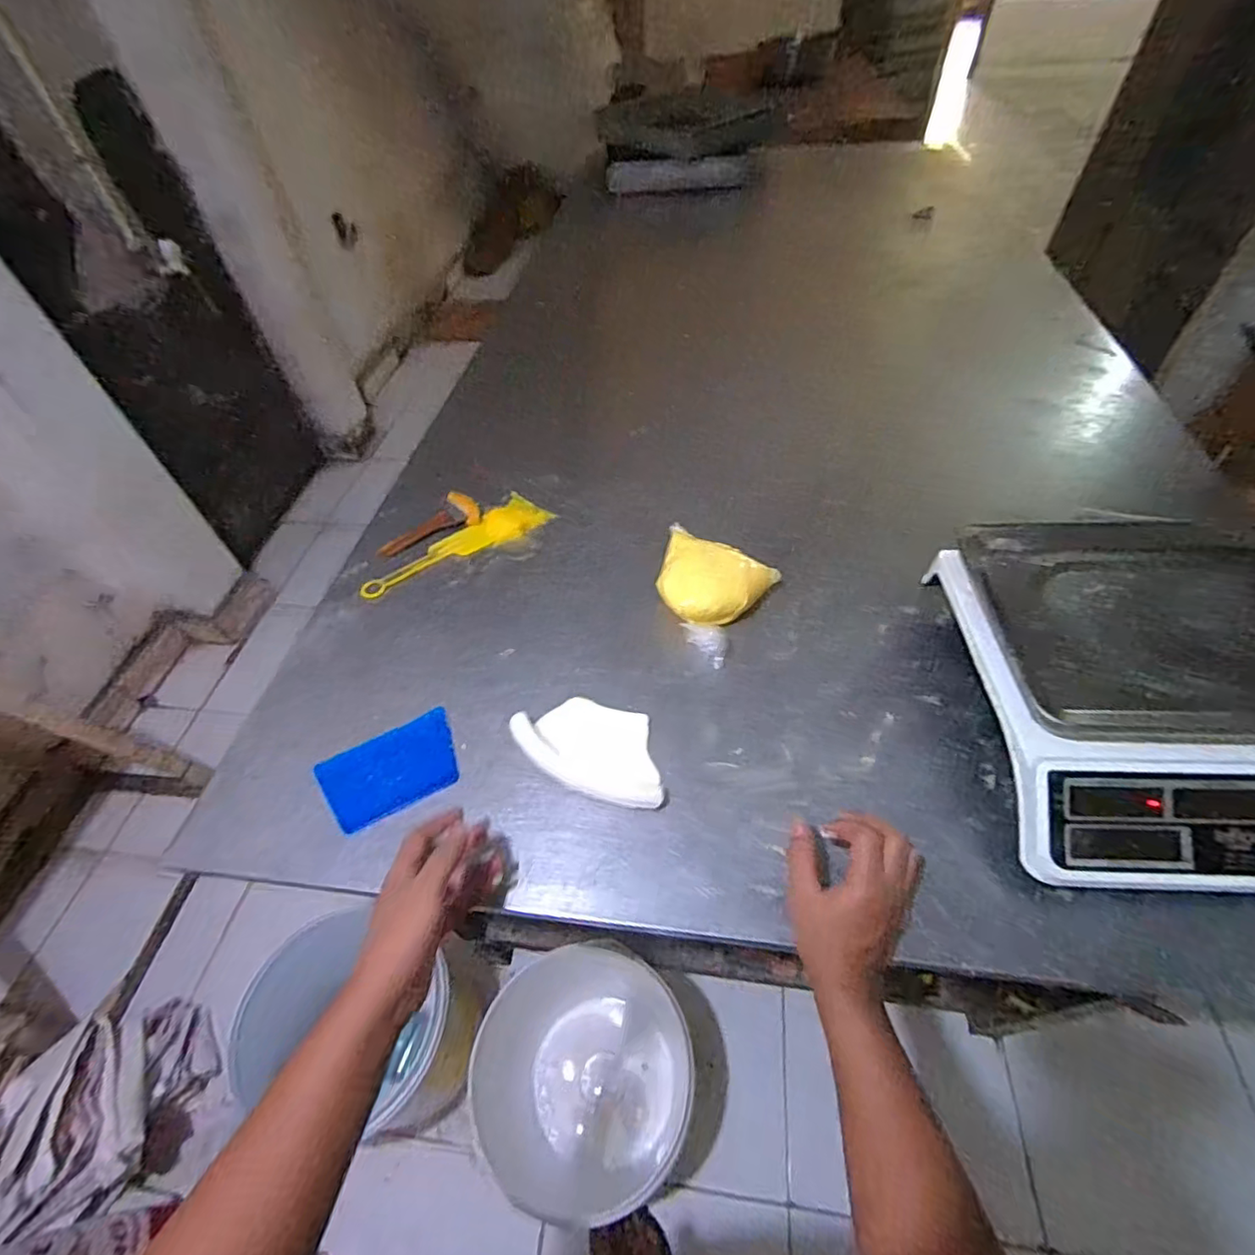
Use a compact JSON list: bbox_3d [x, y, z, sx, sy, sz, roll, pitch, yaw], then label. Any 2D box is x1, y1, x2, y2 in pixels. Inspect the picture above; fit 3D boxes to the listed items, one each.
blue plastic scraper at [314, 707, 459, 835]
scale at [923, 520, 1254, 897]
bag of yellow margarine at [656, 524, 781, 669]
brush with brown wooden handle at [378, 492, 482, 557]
[{"bbox_3d":[-0.231,0.138,0.583,0.126,0.010,0.086,-27,54,-17],"label":"blue plastic scraper"},{"bbox_3d":[0.483,0.042,0.511,0.329,0.100,0.328,1,51,5],"label":"scale"},{"bbox_3d":[0.082,-0.048,0.683,0.140,0.050,0.137,28,58,24],"label":"bag of yellow margarine"},{"bbox_3d":[-0.274,-0.143,0.811,0.139,0.014,0.071,-24,54,-15],"label":"brush with brown wooden handle"}]

